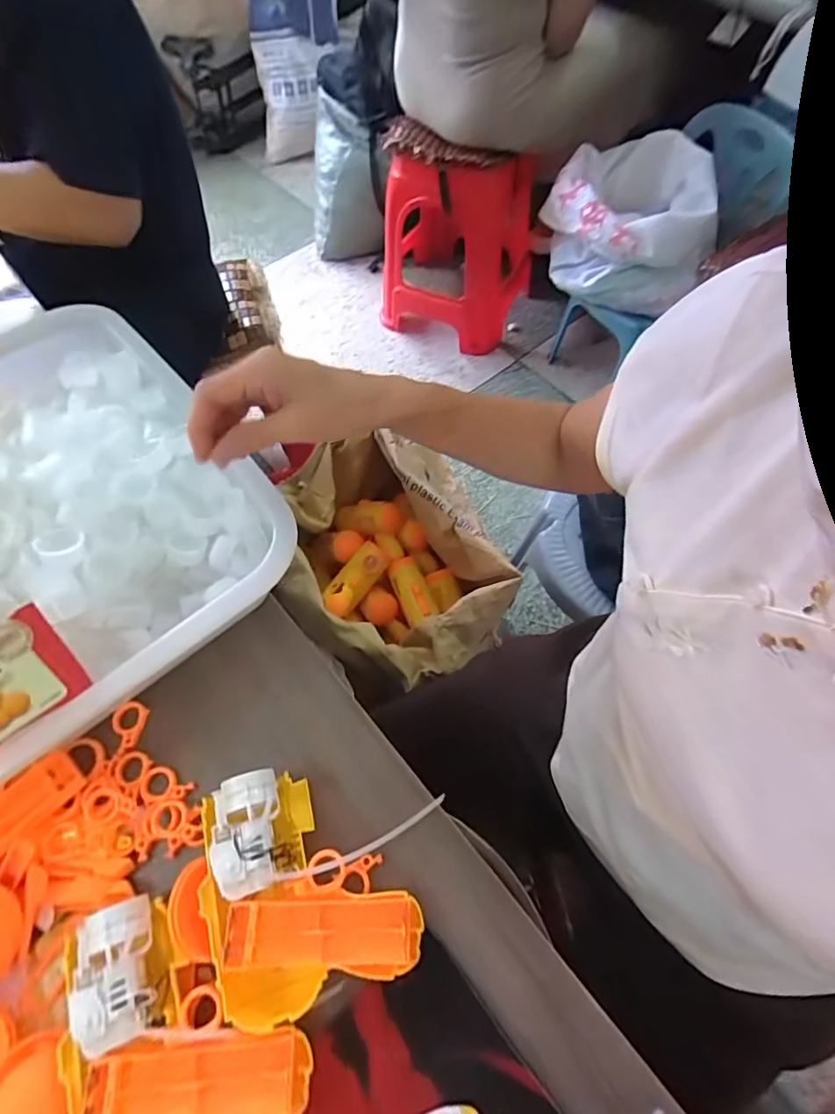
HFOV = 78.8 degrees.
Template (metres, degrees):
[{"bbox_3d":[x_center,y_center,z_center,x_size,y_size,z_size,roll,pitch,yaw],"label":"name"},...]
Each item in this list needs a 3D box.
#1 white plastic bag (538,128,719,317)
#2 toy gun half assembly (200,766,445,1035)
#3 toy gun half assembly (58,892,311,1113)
[{"bbox_3d":[0.481,-0.796,1.191,0.299,0.249,0.339,-5,63,-1],"label":"white plastic bag"},{"bbox_3d":[-0.061,0.199,0.324,0.136,0.040,0.130,-17,64,-7],"label":"toy gun half assembly"},{"bbox_3d":[-0.137,0.262,0.289,0.116,0.034,0.132,-21,64,-9],"label":"toy gun half assembly"}]

